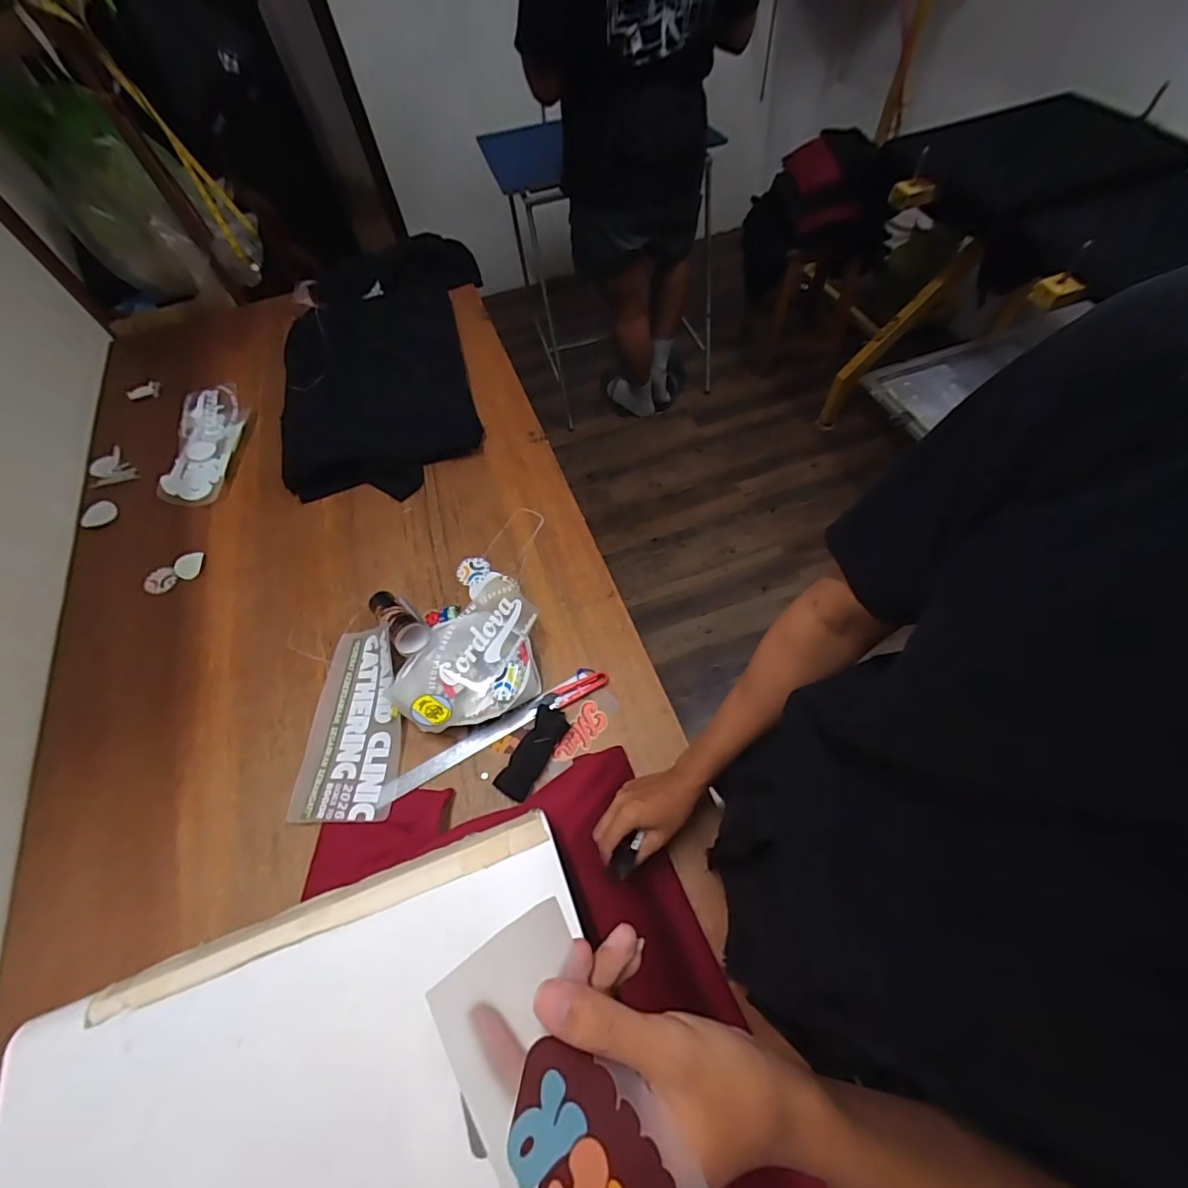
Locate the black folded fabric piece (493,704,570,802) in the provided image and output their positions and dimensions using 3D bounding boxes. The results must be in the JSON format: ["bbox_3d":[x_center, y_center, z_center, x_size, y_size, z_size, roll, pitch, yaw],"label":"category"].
[{"bbox_3d":[-0.083,0.214,0.722,0.049,0.026,0.128,25,64,17],"label":"black folded fabric piece"}]

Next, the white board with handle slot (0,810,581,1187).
[{"bbox_3d":[-0.218,0.465,0.412,0.494,0.027,0.404,-20,60,-8],"label":"white board with handle slot"}]

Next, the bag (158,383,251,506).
[{"bbox_3d":[-0.801,-0.319,1.090,0.128,0.020,0.324,-11,59,-3],"label":"bag"}]

